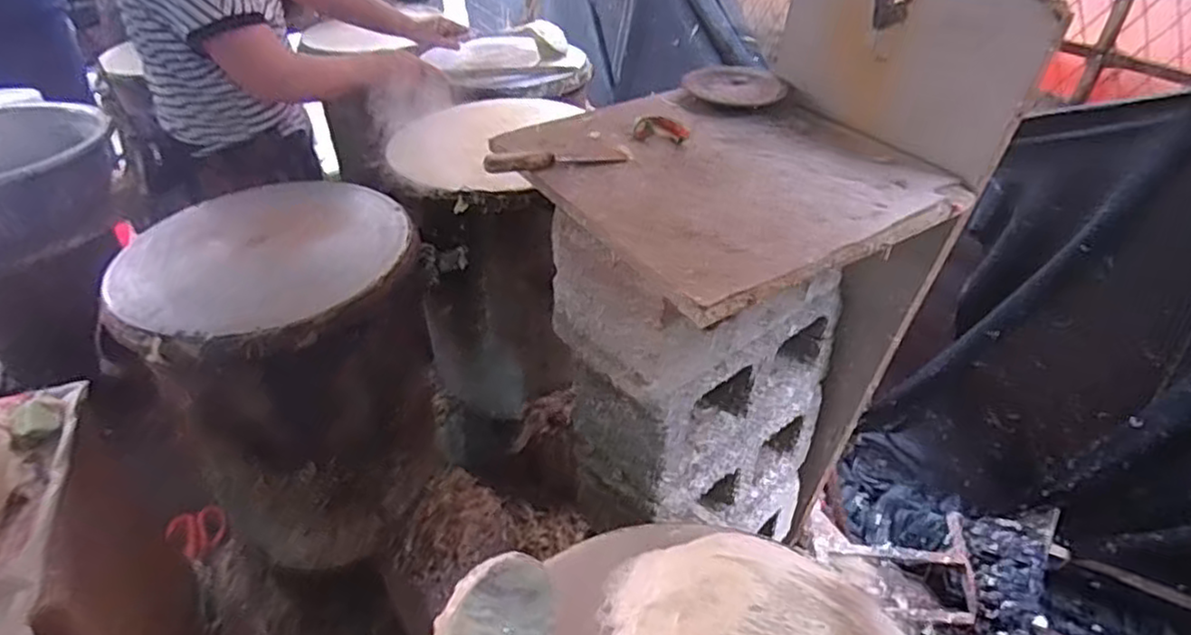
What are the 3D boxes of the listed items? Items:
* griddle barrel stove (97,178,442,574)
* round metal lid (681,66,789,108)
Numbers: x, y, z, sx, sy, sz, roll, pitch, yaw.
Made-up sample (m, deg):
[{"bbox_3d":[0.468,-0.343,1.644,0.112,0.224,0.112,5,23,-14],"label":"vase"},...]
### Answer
[{"bbox_3d":[-0.454,0.082,1.066,0.375,0.450,0.371,21,42,25],"label":"griddle barrel stove"},{"bbox_3d":[0.203,-0.341,1.017,0.133,0.014,0.133,0,37,0],"label":"round metal lid"}]

